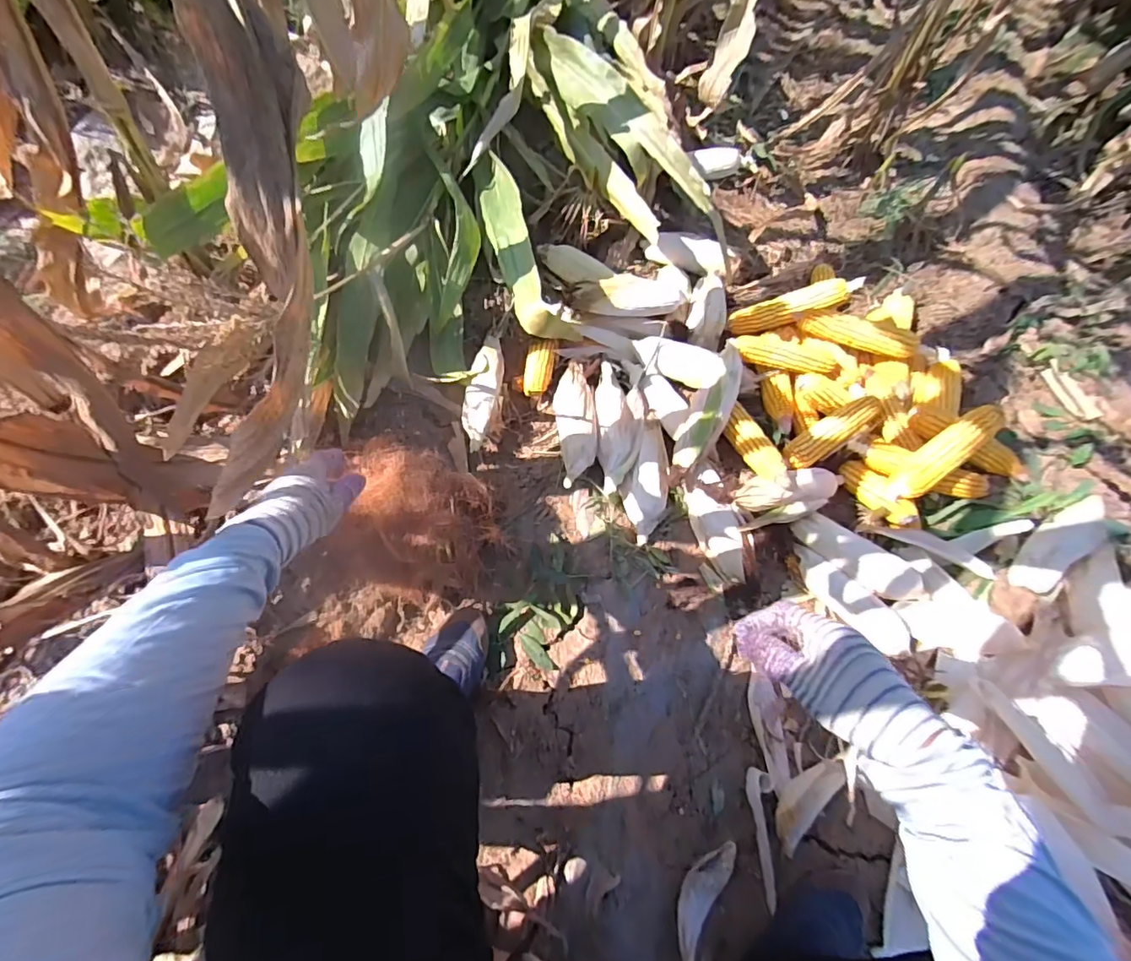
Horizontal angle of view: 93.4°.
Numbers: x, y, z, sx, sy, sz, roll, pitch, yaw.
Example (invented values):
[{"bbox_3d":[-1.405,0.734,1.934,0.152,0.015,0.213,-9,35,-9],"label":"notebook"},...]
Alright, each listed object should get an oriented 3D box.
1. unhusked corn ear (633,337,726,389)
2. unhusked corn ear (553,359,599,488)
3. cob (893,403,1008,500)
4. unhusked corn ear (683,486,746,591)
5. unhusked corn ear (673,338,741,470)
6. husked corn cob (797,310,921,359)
[{"bbox_3d":[0.184,-0.198,0.887,0.149,0.051,0.055,22,63,5],"label":"unhusked corn ear"},{"bbox_3d":[0.016,-0.098,0.870,0.065,0.063,0.240,1,63,-6],"label":"unhusked corn ear"},{"bbox_3d":[0.554,-0.045,0.765,0.192,0.055,0.053,-40,73,2],"label":"cob"},{"bbox_3d":[0.228,0.081,0.808,0.056,0.055,0.160,-5,66,-7],"label":"unhusked corn ear"},{"bbox_3d":[0.235,-0.120,0.844,0.061,0.064,0.238,28,64,7],"label":"unhusked corn ear"},{"bbox_3d":[0.493,-0.250,0.896,0.189,0.050,0.040,26,63,7],"label":"husked corn cob"}]

